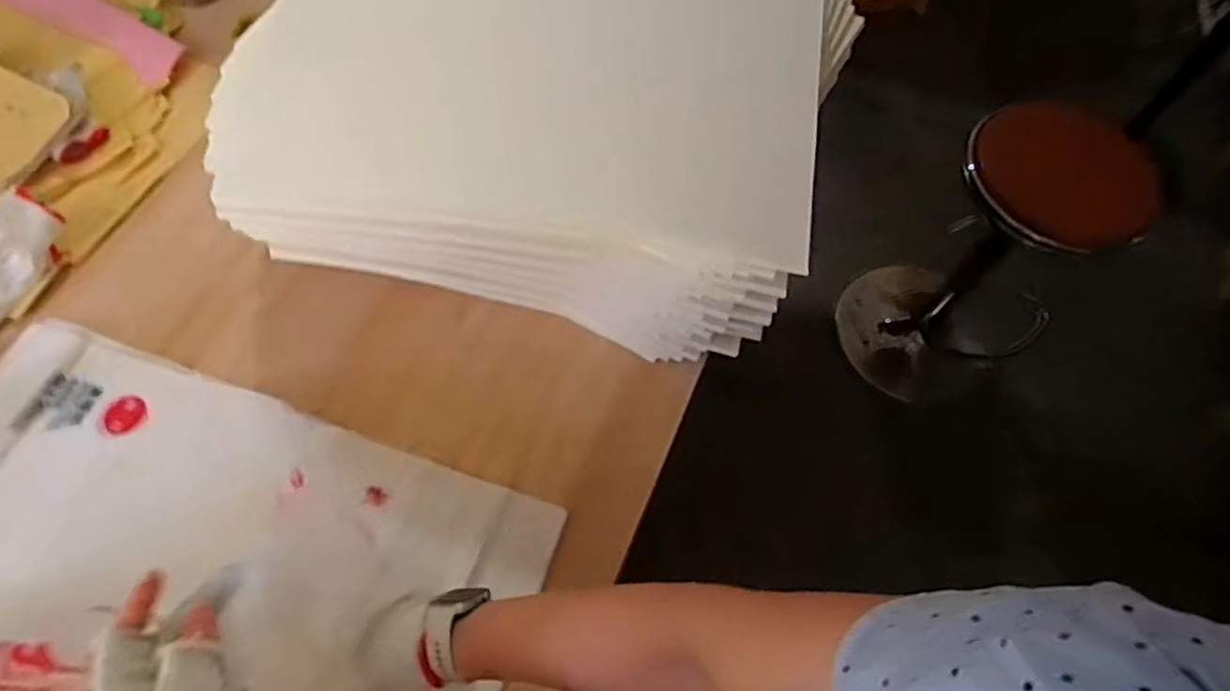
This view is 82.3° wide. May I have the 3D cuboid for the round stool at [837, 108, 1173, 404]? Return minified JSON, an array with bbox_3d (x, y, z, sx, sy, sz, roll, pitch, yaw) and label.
[{"bbox_3d":[0.754,-0.163,1.495,0.352,0.651,0.361,1,62,-2],"label":"round stool"}]

